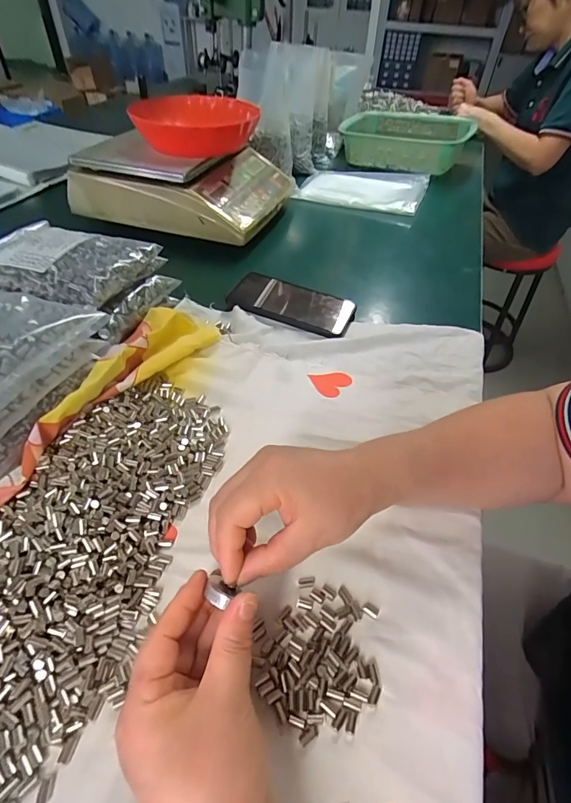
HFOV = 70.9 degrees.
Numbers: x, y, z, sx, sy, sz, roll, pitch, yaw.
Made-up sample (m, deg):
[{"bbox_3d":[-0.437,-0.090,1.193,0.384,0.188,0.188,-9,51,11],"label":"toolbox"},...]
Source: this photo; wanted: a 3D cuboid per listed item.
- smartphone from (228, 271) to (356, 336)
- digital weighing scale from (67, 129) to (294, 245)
[{"bbox_3d":[0.010,-0.133,0.534,0.159,0.015,0.082,21,49,15],"label":"smartphone"},{"bbox_3d":[-0.174,-0.406,0.733,0.308,0.111,0.308,14,47,9],"label":"digital weighing scale"}]

